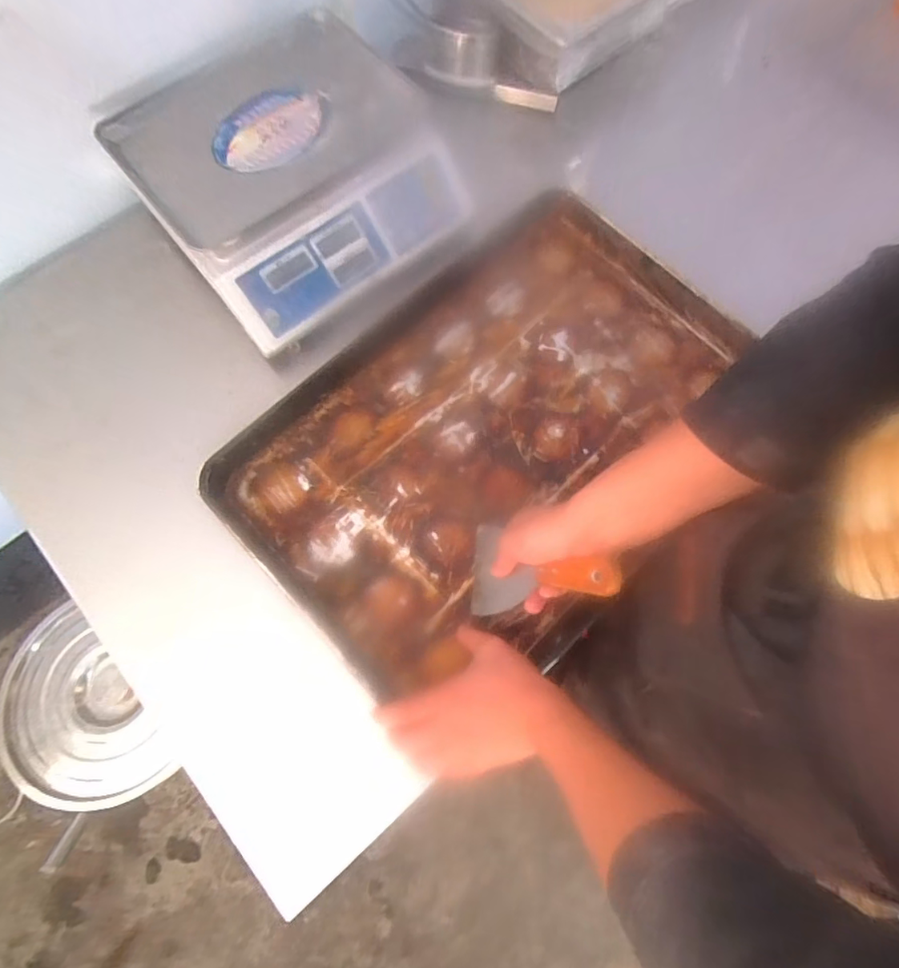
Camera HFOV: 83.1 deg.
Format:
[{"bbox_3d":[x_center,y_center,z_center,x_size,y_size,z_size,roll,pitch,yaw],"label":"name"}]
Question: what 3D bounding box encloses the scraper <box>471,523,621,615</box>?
[{"bbox_3d":[0.083,0.082,0.496,0.031,0.192,0.096,26,69,-23],"label":"scraper"}]

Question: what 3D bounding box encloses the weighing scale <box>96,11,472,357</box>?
[{"bbox_3d":[-0.192,-0.382,0.648,0.340,0.143,0.326,-38,78,-11],"label":"weighing scale"}]

